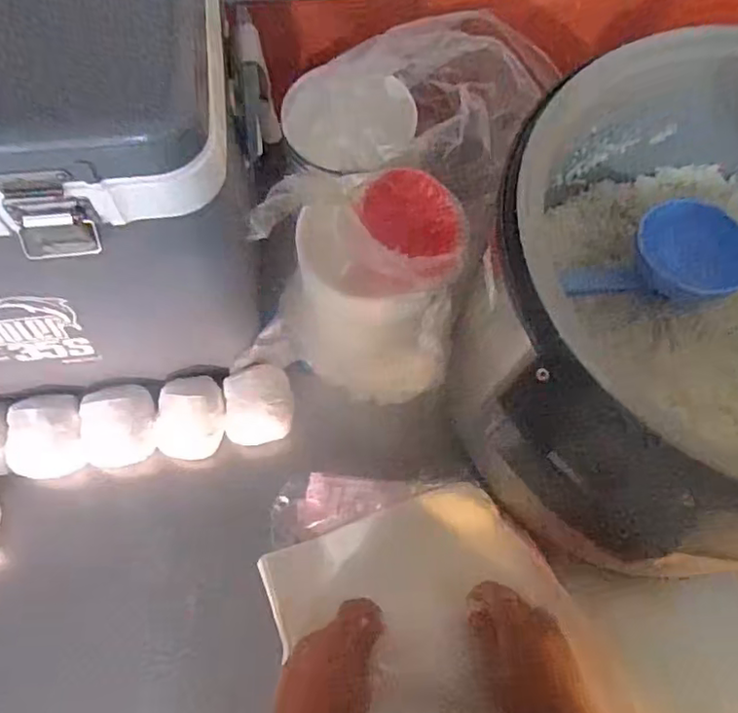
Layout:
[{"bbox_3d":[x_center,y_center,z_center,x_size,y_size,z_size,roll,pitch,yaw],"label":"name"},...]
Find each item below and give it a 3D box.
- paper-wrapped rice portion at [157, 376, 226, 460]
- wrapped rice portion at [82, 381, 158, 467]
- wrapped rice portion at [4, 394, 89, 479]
[{"bbox_3d":[-0.181,0.058,0.628,0.065,0.061,0.079,5,66,1],"label":"paper-wrapped rice portion"},{"bbox_3d":[-0.254,0.069,0.630,0.073,0.057,0.074,3,66,0],"label":"wrapped rice portion"},{"bbox_3d":[-0.323,0.081,0.622,0.062,0.055,0.073,1,66,-1],"label":"wrapped rice portion"}]

